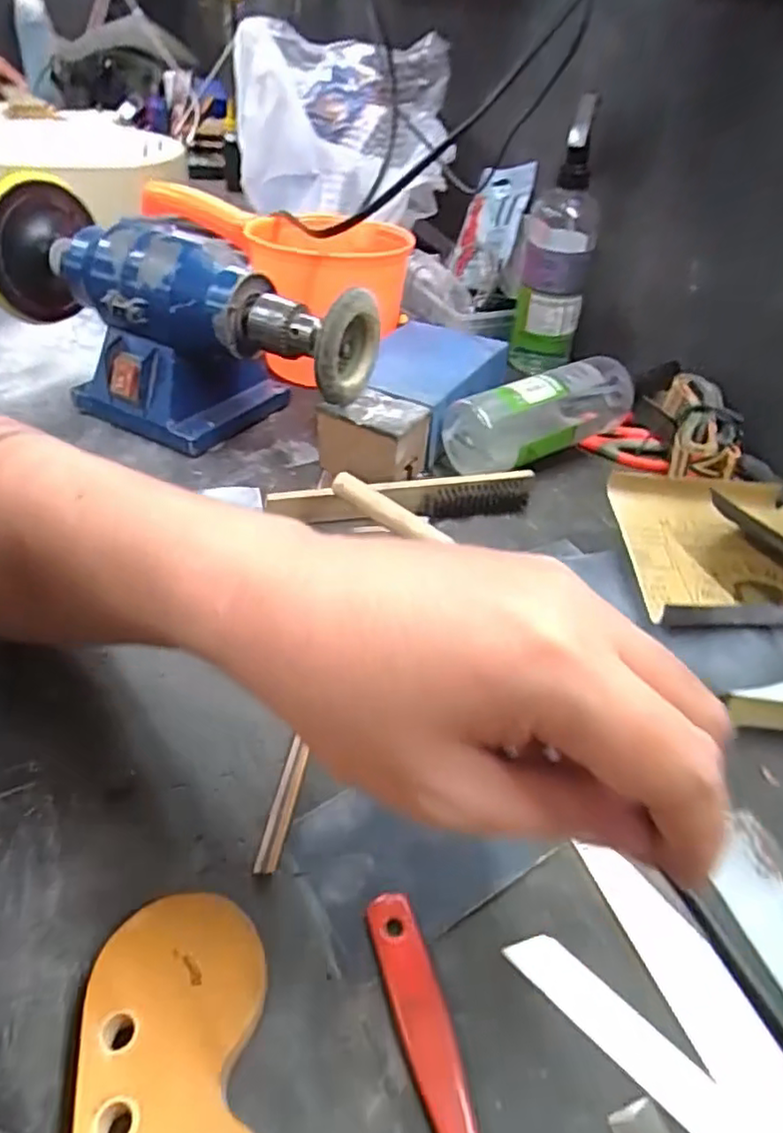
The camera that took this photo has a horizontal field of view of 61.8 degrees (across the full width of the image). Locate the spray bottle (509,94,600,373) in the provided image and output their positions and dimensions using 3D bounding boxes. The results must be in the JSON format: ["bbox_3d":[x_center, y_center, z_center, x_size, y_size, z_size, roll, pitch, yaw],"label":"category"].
[{"bbox_3d":[0.159,-0.305,0.644,0.075,0.225,0.058,15,41,10],"label":"spray bottle"}]

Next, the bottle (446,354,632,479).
[{"bbox_3d":[0.130,-0.129,0.551,0.174,0.069,0.067,-24,47,-30],"label":"bottle"}]

